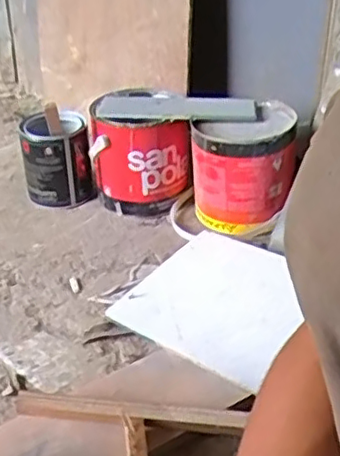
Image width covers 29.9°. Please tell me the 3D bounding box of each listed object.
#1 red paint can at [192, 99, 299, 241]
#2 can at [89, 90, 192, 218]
[{"bbox_3d":[0.107,-0.090,0.953,0.150,0.144,0.131,2,33,3],"label":"red paint can"},{"bbox_3d":[-0.050,-0.126,1.026,0.148,0.158,0.159,-6,33,-9],"label":"can"}]

